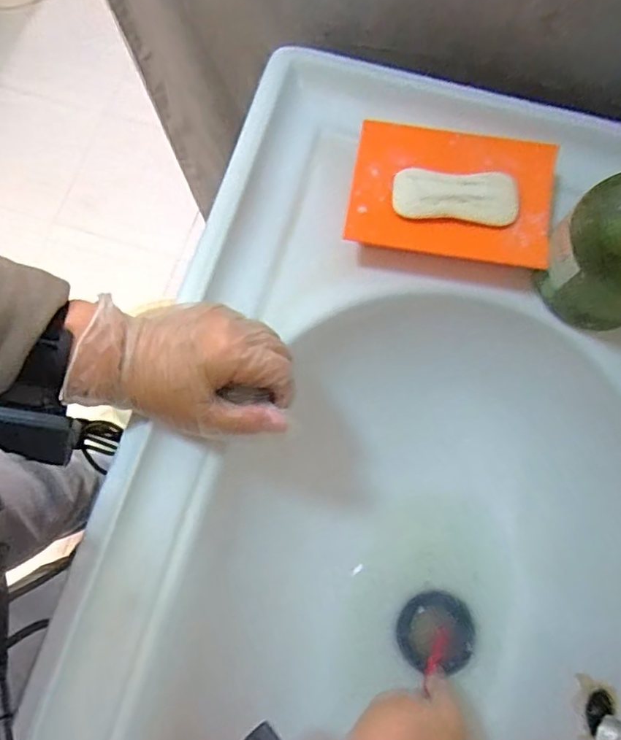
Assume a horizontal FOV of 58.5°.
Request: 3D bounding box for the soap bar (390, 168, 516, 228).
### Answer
[{"bbox_3d":[0.102,-0.123,0.389,0.085,0.006,0.039,5,77,3],"label":"soap bar"}]

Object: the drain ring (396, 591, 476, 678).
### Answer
[{"bbox_3d":[0.108,0.227,0.479,0.065,0.008,0.062,0,77,1],"label":"drain ring"}]

